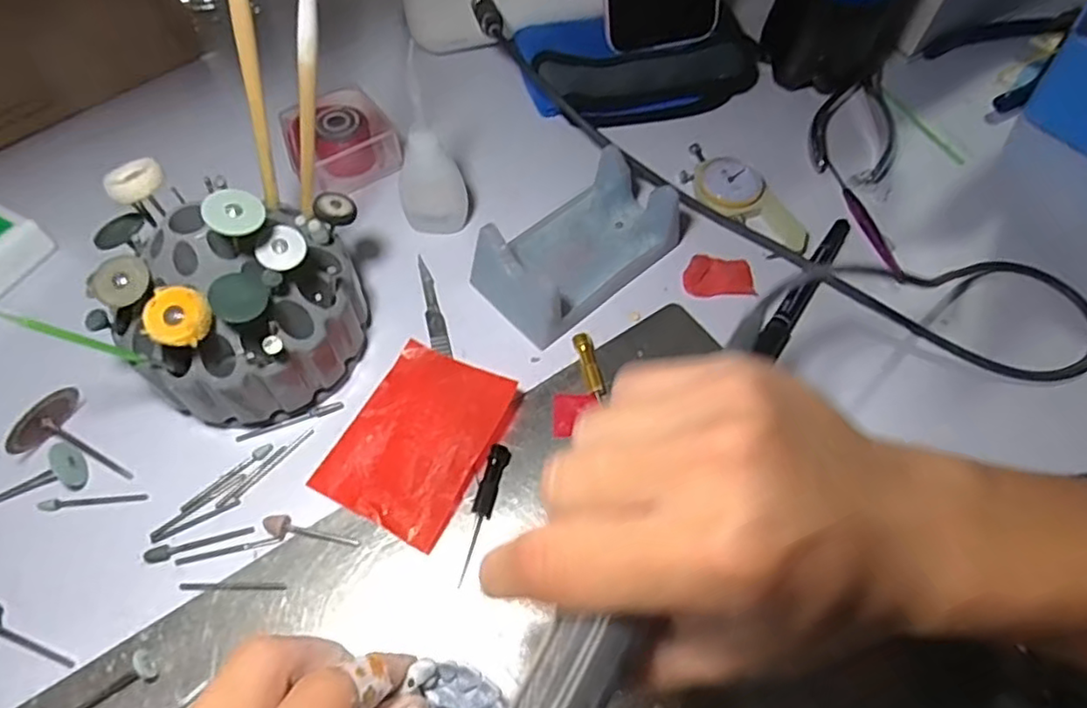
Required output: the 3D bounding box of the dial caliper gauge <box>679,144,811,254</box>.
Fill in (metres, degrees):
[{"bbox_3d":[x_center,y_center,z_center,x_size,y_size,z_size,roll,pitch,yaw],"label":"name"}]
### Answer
[{"bbox_3d":[0.117,-0.094,0.374,0.037,0.015,0.094,-34,66,-20],"label":"dial caliper gauge"}]

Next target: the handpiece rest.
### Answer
[{"bbox_3d":[0.018,-0.060,0.340,0.104,0.038,0.060,-37,67,-21],"label":"handpiece rest"}]

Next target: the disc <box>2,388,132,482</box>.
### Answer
[{"bbox_3d":[-0.206,0.039,0.281,0.045,0.027,0.033,30,63,15],"label":"disc"}]

